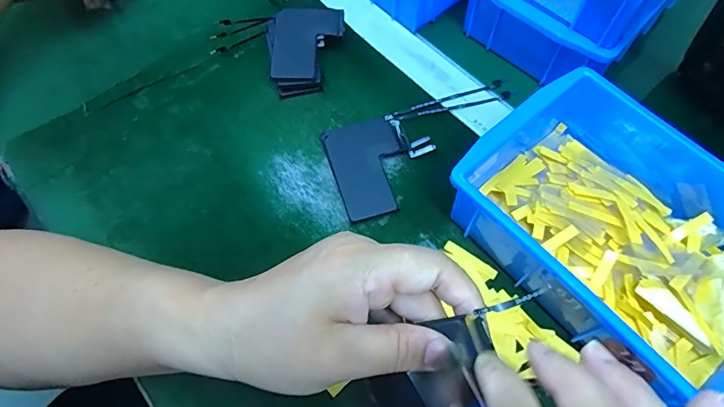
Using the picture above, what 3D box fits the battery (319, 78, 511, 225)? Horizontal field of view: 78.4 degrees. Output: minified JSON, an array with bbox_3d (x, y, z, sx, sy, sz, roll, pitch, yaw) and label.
[{"bbox_3d":[0.055,-0.047,0.346,0.165,0.012,0.082,-20,66,-9],"label":"battery"}]

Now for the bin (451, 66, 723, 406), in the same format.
[{"bbox_3d":[0.172,0.017,0.284,0.138,0.067,0.198,-39,70,-17],"label":"bin"}]

